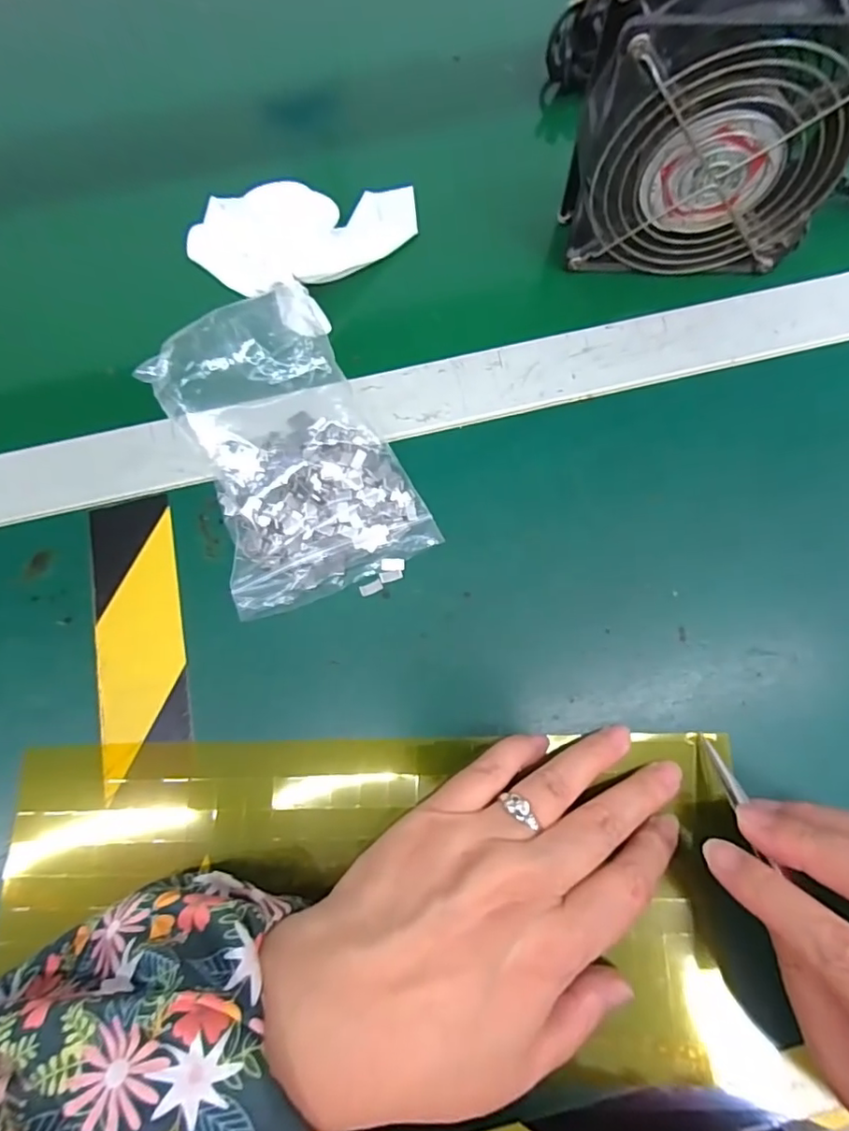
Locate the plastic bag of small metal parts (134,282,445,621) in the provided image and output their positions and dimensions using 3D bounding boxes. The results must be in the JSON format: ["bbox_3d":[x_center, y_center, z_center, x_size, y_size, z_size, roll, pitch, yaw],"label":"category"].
[{"bbox_3d":[-0.066,-0.058,0.266,0.095,0.042,0.142,-26,73,-5],"label":"plastic bag of small metal parts"}]

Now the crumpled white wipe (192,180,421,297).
[{"bbox_3d":[-0.068,-0.193,0.328,0.132,0.018,0.068,-18,73,-3],"label":"crumpled white wipe"}]

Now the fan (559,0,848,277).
[{"bbox_3d":[0.137,-0.204,0.273,0.125,0.113,0.046,2,73,3],"label":"fan"}]

